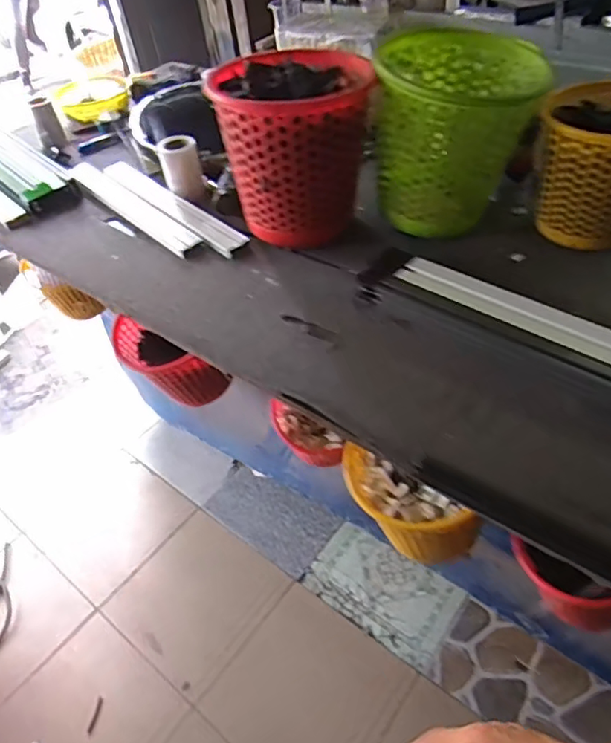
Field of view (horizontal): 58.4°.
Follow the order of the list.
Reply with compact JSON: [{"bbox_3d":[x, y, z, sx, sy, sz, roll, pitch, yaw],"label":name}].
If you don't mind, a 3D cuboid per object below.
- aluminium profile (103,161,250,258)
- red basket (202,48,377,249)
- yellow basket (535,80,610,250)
[{"bbox_3d":[-0.270,-0.338,1.079,0.058,0.015,0.481,-34,51,-24],"label":"aluminium profile"},{"bbox_3d":[-0.010,-0.350,0.892,0.230,0.253,0.199,-6,46,1],"label":"red basket"},{"bbox_3d":[0.445,-0.309,0.832,0.194,0.177,0.194,-35,52,-25],"label":"yellow basket"}]

